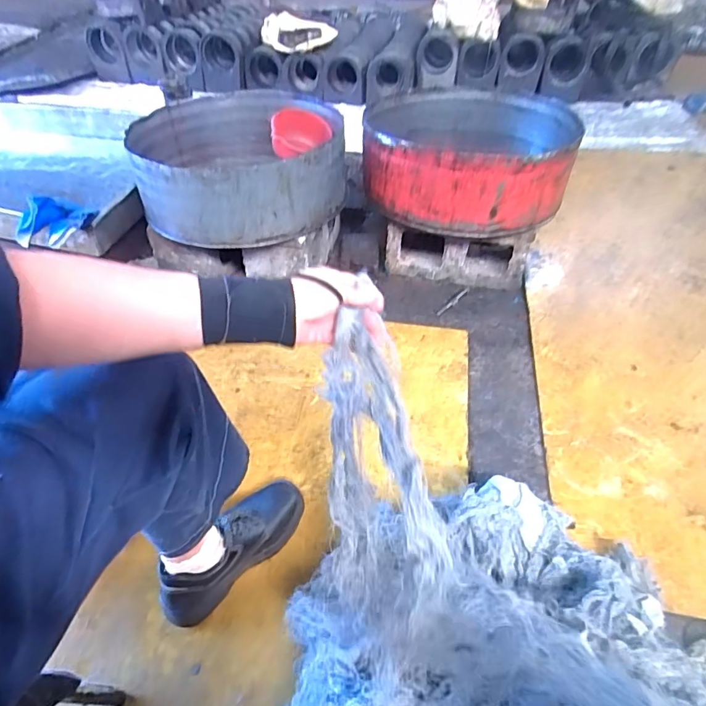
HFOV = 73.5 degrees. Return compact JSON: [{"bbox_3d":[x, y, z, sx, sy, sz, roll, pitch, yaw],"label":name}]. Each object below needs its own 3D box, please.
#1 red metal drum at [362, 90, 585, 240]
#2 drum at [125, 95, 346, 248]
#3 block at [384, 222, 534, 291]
[{"bbox_3d":[0.308,-0.545,1.284,0.530,0.195,0.543,6,44,5],"label":"red metal drum"},{"bbox_3d":[-0.301,-0.536,1.303,0.554,0.187,0.593,-14,46,-14],"label":"drum"},{"bbox_3d":[0.291,-0.314,1.324,0.373,0.145,0.178,10,45,9],"label":"block"}]

